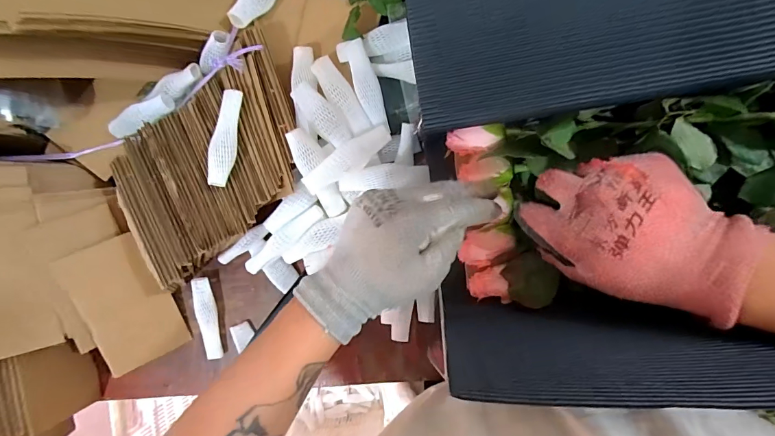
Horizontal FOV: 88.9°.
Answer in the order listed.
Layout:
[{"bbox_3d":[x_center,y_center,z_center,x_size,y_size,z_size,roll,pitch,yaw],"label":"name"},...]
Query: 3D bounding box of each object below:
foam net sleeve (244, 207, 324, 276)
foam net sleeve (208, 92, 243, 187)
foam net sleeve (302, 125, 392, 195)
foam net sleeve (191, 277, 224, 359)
[{"bbox_3d":[-0.102,0.020,0.389,0.091,0.009,0.019,-40,86,5],"label":"foam net sleeve"},{"bbox_3d":[-0.152,-0.075,0.374,0.021,0.020,0.090,10,92,6],"label":"foam net sleeve"},{"bbox_3d":[-0.035,-0.055,0.368,0.093,0.021,0.023,-36,87,-11],"label":"foam net sleeve"},{"bbox_3d":[-0.202,0.113,0.440,0.024,0.016,0.091,-6,90,6],"label":"foam net sleeve"}]

